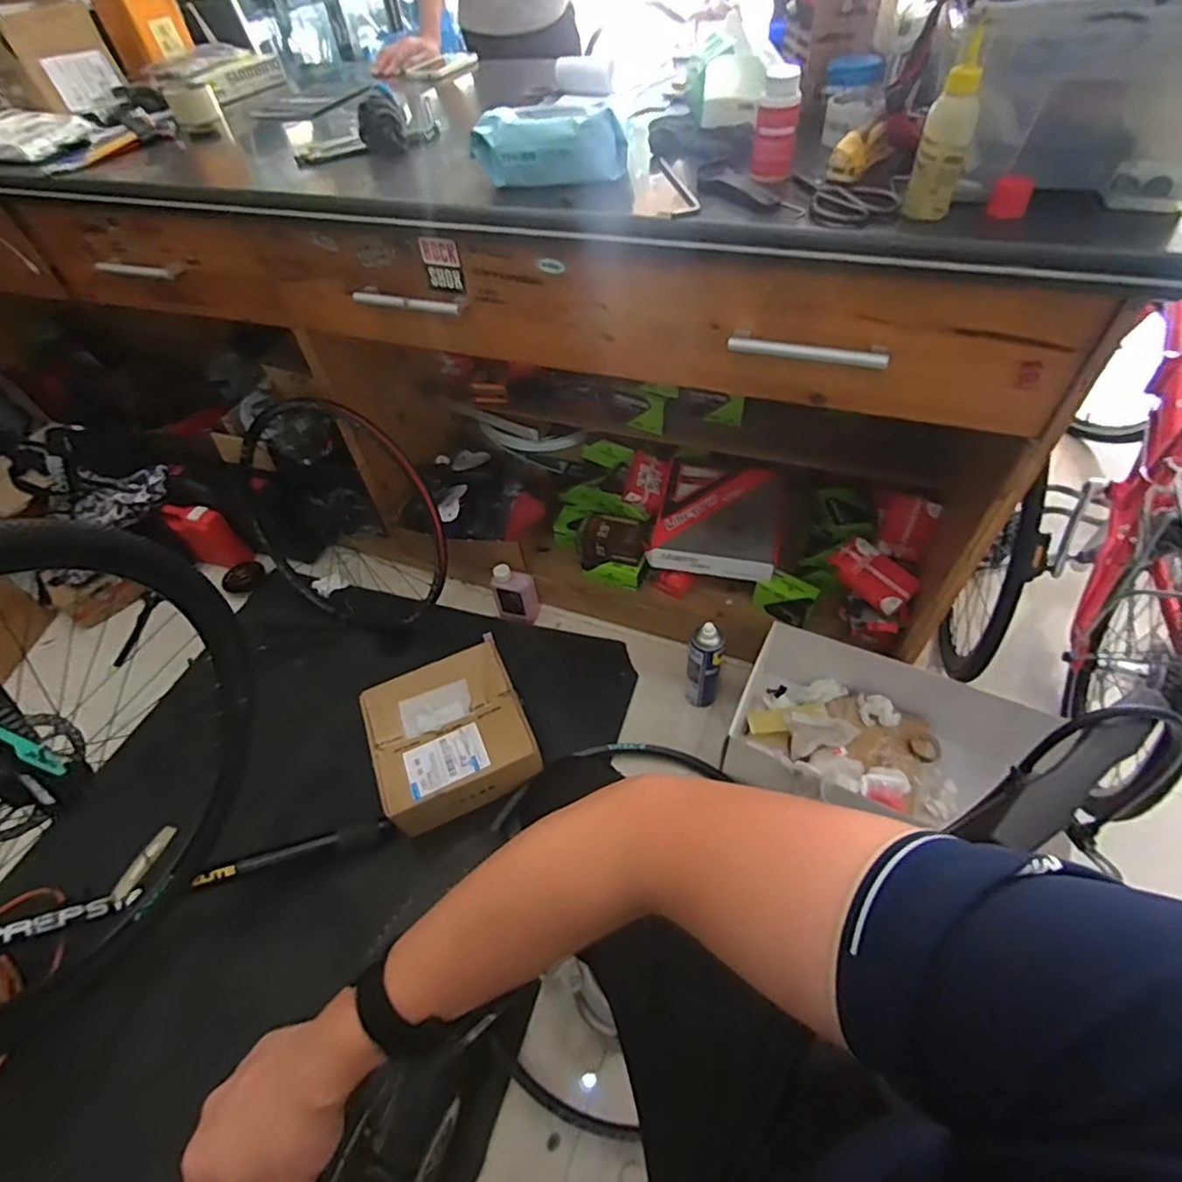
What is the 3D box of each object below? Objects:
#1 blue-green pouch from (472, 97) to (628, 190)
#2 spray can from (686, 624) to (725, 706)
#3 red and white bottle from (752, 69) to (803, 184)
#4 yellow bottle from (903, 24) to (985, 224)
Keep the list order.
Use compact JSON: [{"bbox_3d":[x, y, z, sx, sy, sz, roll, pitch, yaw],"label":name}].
[{"bbox_3d":[-0.050,-0.544,0.720,0.183,0.071,0.080,-3,50,2],"label":"blue-green pouch"},{"bbox_3d":[0.214,0.148,1.131,0.060,0.229,0.055,-3,50,3],"label":"spray can"},{"bbox_3d":[0.205,-0.508,0.651,0.040,0.093,0.035,1,51,6],"label":"red and white bottle"},{"bbox_3d":[0.330,-0.423,0.552,0.042,0.127,0.034,17,54,18],"label":"yellow bottle"}]

